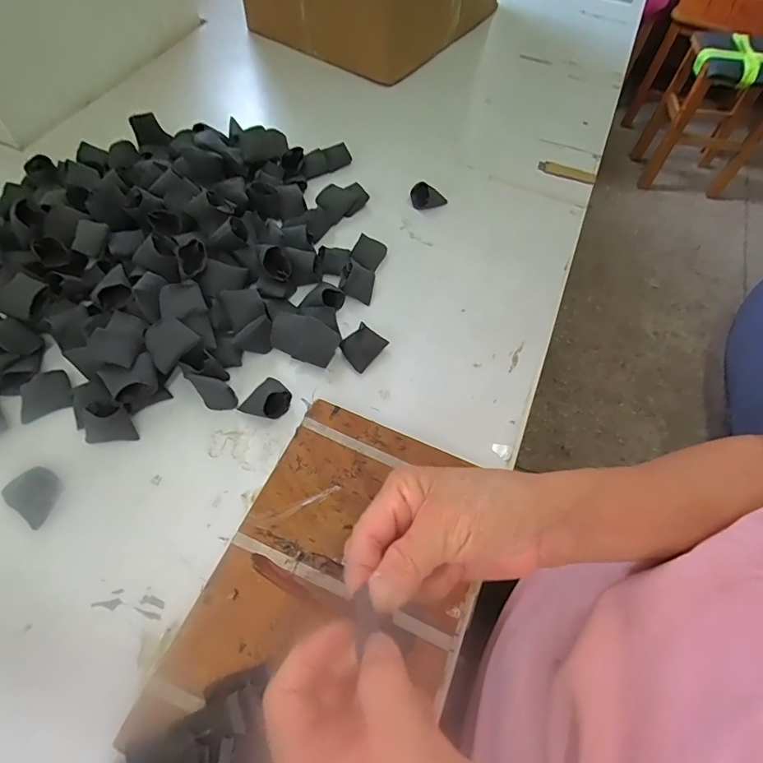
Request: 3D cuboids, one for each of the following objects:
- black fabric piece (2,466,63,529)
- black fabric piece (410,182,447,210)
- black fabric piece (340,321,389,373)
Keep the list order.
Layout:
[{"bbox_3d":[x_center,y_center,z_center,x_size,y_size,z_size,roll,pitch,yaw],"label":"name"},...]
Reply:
[{"bbox_3d":[-0.277,0.091,0.371,0.037,0.014,0.035,35,63,16],"label":"black fabric piece"},{"bbox_3d":[0.059,-0.227,0.569,0.044,0.022,0.024,6,59,0],"label":"black fabric piece"},{"bbox_3d":[-0.018,-0.036,0.450,0.031,0.020,0.042,37,64,17],"label":"black fabric piece"}]

